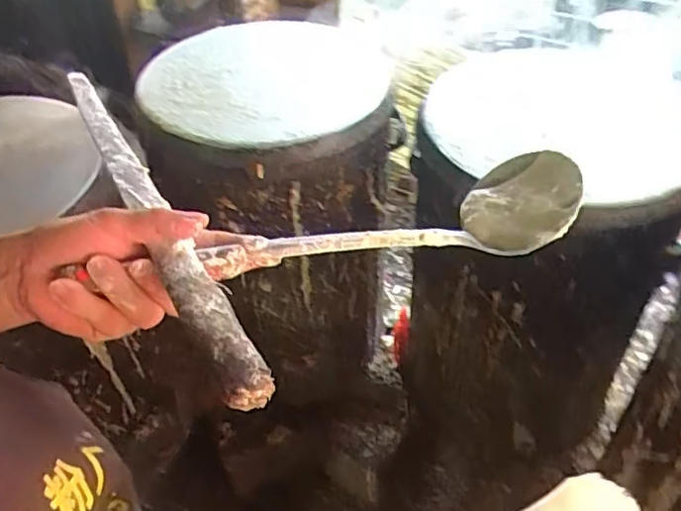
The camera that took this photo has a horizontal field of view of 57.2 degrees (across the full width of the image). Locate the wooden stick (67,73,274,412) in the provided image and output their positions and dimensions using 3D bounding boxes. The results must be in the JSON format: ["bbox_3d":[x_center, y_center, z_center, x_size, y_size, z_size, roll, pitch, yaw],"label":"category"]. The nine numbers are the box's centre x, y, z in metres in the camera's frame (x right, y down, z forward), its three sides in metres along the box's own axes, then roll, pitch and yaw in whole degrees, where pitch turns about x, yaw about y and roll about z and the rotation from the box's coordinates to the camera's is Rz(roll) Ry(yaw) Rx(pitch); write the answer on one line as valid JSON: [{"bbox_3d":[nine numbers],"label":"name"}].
[{"bbox_3d":[-0.137,-0.043,0.427,0.025,0.018,0.399,-24,43,-17],"label":"wooden stick"}]

